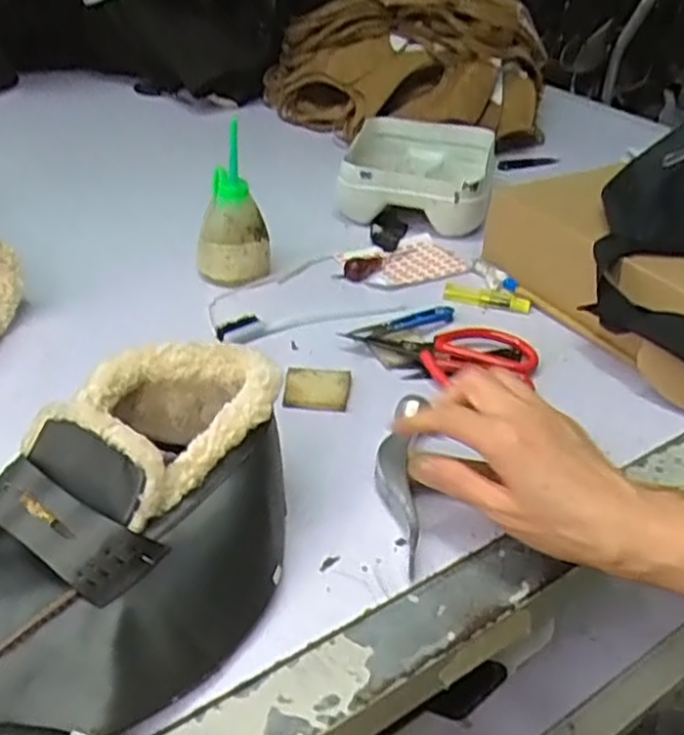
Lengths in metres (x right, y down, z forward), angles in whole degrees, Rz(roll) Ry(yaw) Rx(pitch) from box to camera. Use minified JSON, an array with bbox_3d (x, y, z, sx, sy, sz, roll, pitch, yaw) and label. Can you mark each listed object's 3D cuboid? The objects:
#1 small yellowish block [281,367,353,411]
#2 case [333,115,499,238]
[{"bbox_3d":[-0.019,0.017,0.558,0.047,0.010,0.046,4,34,0],"label":"small yellowish block"},{"bbox_3d":[0.085,-0.212,0.833,0.159,0.071,0.182,8,34,8],"label":"case"}]

